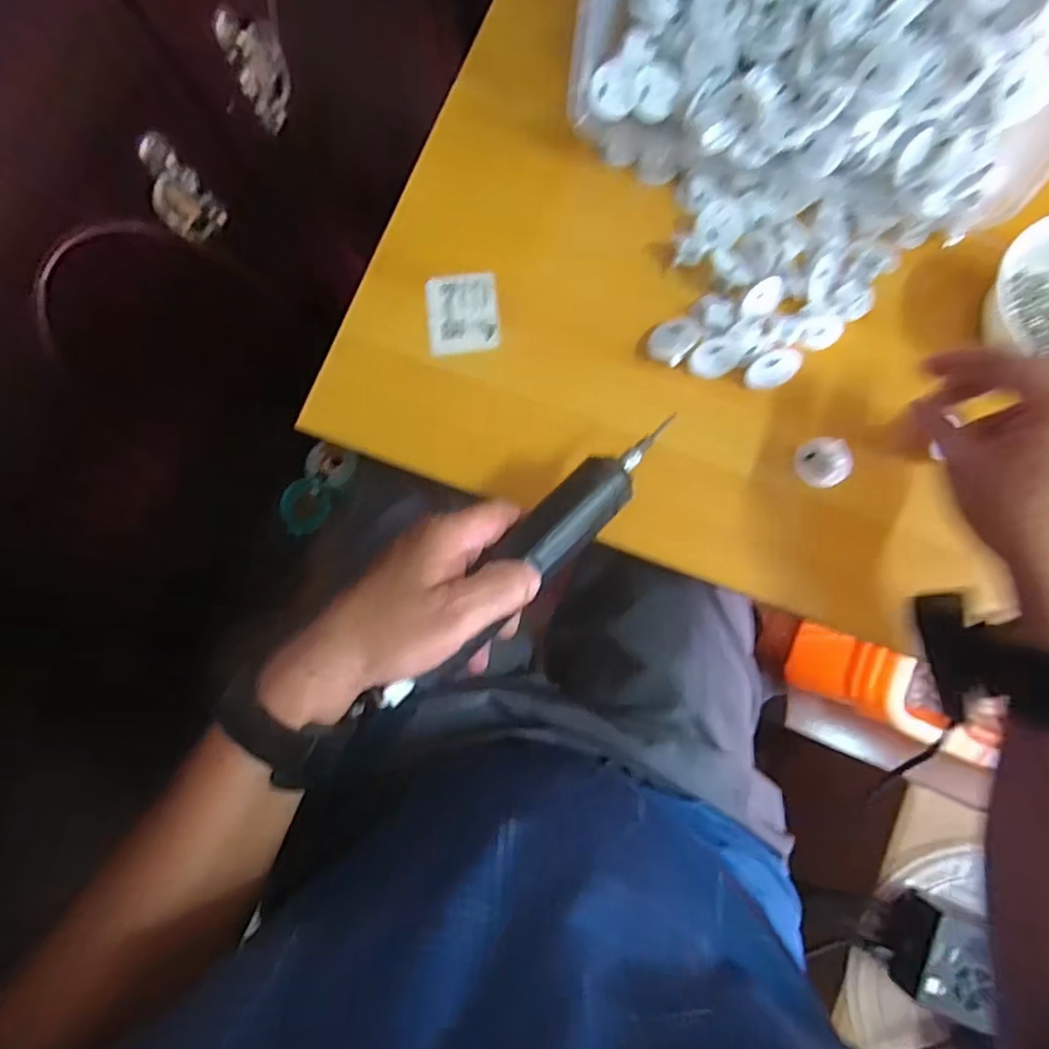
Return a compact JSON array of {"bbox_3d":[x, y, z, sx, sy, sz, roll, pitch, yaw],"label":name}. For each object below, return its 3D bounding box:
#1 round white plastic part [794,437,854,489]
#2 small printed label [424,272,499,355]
[{"bbox_3d":[0.199,-0.041,0.410,0.029,0.019,0.033,-21,81,-2],"label":"round white plastic part"},{"bbox_3d":[-0.045,-0.154,0.449,0.052,0.005,0.059,-7,81,0],"label":"small printed label"}]

